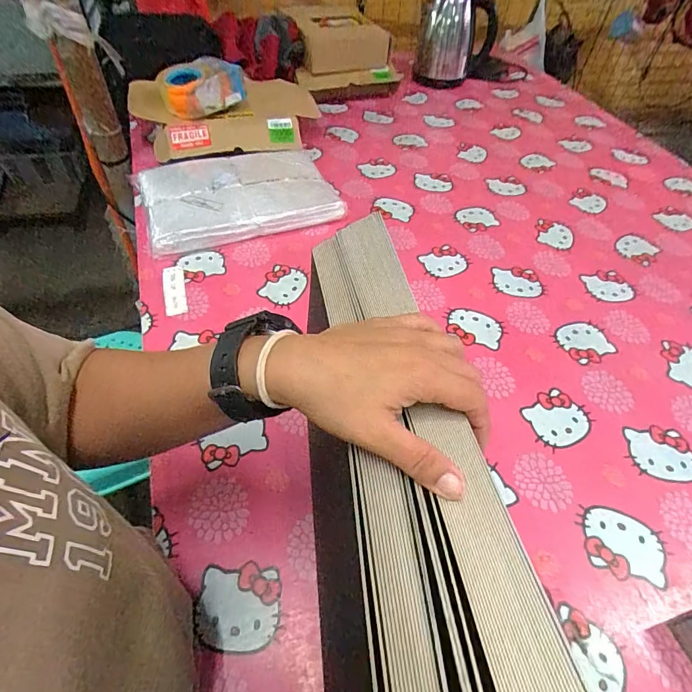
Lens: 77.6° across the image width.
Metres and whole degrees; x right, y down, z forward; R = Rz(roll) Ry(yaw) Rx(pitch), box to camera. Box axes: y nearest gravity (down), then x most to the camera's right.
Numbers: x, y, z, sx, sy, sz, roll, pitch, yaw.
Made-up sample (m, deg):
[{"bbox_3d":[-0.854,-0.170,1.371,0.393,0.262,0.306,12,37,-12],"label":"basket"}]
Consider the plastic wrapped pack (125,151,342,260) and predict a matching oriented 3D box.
[{"bbox_3d":[-0.197,-0.283,0.793,0.339,0.042,0.240,-13,53,-15],"label":"plastic wrapped pack"}]

